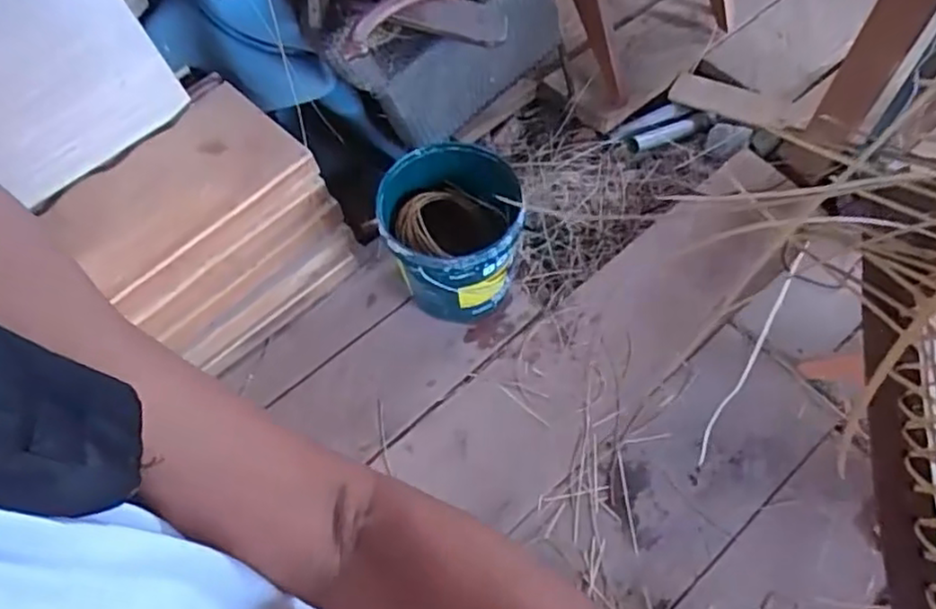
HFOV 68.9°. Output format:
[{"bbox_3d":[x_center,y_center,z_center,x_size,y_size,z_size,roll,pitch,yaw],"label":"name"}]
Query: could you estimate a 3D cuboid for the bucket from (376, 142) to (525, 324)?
[{"bbox_3d":[-0.028,-0.167,1.569,0.308,0.307,0.333,-1,65,2],"label":"bucket"}]

